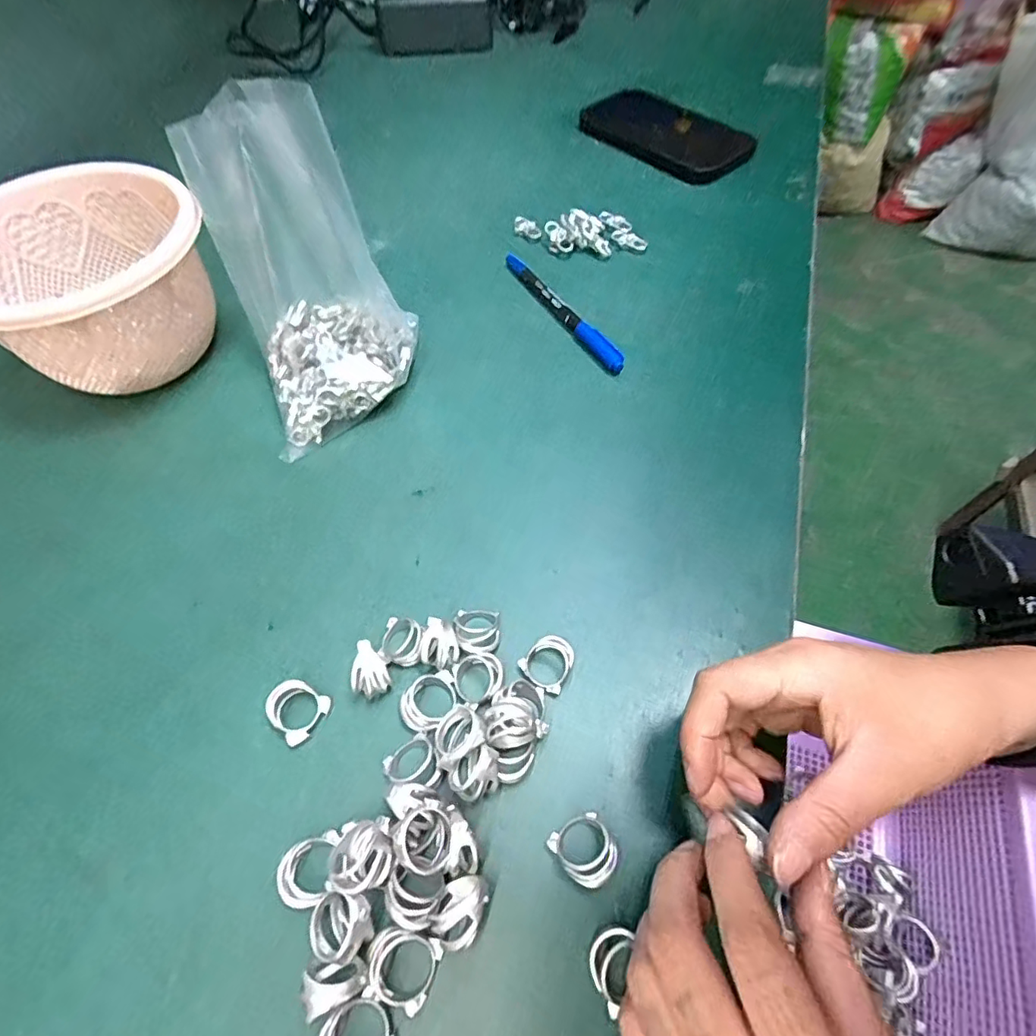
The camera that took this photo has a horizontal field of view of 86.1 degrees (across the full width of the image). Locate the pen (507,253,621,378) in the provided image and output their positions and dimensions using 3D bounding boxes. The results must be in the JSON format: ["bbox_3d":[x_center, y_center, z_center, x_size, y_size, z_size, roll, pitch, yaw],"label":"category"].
[{"bbox_3d":[0.028,-0.149,0.395,0.014,0.009,0.142,-30,64,-16],"label":"pen"}]

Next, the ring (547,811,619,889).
[{"bbox_3d":[0.027,0.131,0.220,0.023,0.012,0.023,0,59,0],"label":"ring"}]

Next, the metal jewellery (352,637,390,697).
[{"bbox_3d":[-0.067,0.071,0.256,0.014,0.023,0.023,-1,59,0],"label":"metal jewellery"}]

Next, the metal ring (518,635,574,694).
[{"bbox_3d":[0.014,0.067,0.260,0.023,0.014,0.022,0,59,0],"label":"metal ring"}]

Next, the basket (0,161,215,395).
[{"bbox_3d":[-0.269,-0.144,0.355,0.131,0.086,0.139,39,67,21],"label":"basket"}]

